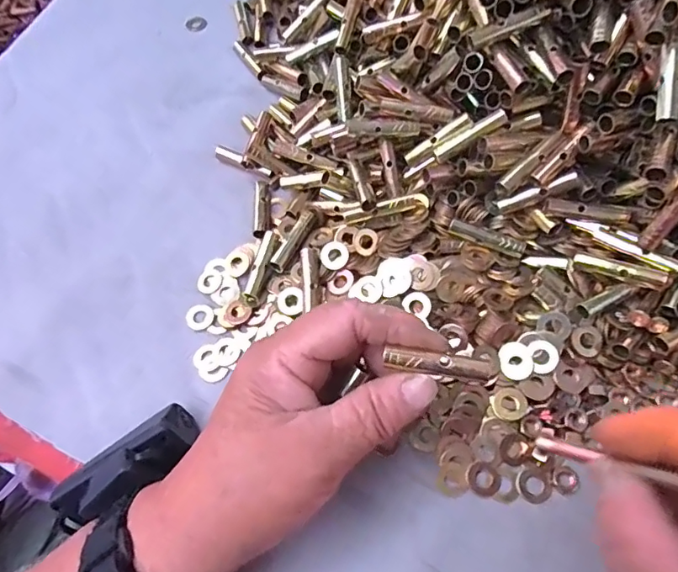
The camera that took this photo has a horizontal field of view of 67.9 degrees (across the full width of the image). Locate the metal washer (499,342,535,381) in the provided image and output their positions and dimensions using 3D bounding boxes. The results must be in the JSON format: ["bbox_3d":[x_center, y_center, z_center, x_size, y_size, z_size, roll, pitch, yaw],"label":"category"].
[{"bbox_3d":[0.093,0.039,0.264,0.017,0.004,0.020,-4,75,14],"label":"metal washer"}]

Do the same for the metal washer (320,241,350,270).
[{"bbox_3d":[-0.003,-0.018,0.303,0.016,0.004,0.017,0,86,-2],"label":"metal washer"}]

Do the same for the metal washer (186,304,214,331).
[{"bbox_3d":[-0.084,0.019,0.303,0.016,0.004,0.016,-3,66,6],"label":"metal washer"}]

